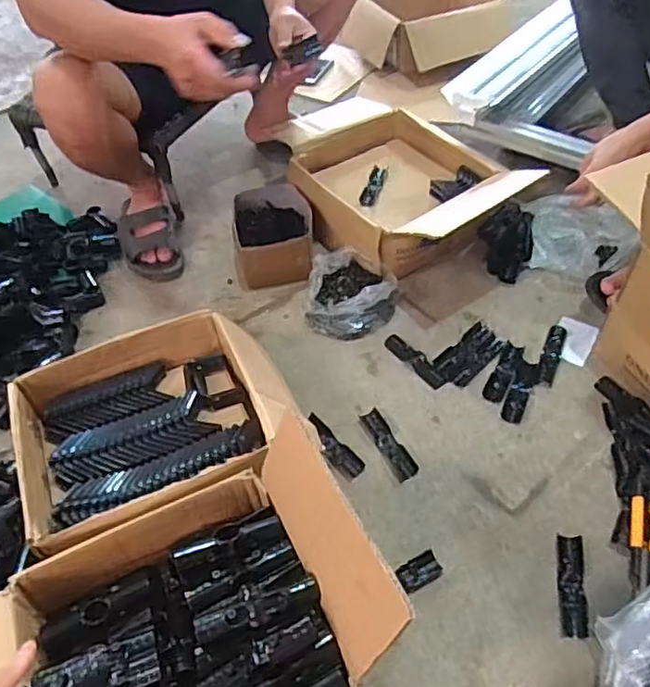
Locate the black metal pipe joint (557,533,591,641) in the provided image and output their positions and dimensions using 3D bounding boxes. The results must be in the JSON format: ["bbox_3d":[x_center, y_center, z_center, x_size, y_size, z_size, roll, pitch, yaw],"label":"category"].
[{"bbox_3d":[0.316,0.308,0.792,0.032,0.010,0.127,6,50,10],"label":"black metal pipe joint"}]

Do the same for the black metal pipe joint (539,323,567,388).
[{"bbox_3d":[0.383,0.015,1.045,0.029,0.014,0.127,17,53,18],"label":"black metal pipe joint"}]

